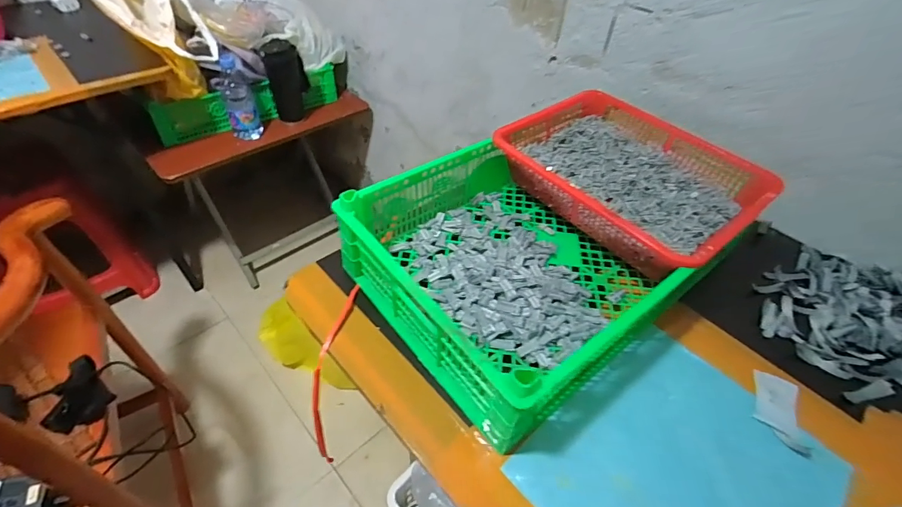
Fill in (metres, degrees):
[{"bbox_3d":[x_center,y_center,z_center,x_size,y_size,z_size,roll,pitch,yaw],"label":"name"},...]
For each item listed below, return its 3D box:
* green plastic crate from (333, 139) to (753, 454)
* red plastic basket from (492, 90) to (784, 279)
[{"bbox_3d":[0.108,-0.018,0.513,0.392,0.100,0.292,-30,55,-29],"label":"green plastic crate"},{"bbox_3d":[0.233,-0.102,0.569,0.241,0.078,0.298,-30,55,-29],"label":"red plastic basket"}]

